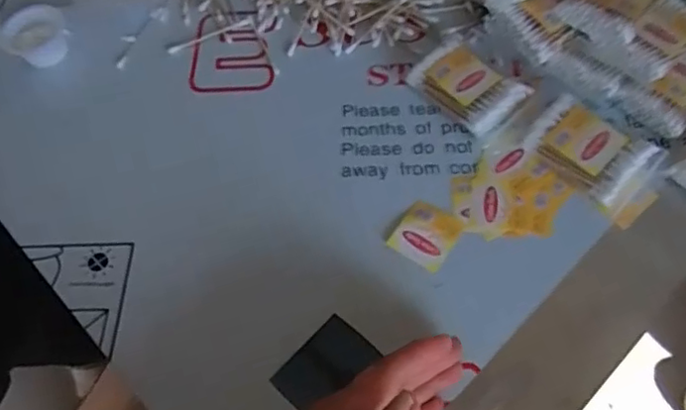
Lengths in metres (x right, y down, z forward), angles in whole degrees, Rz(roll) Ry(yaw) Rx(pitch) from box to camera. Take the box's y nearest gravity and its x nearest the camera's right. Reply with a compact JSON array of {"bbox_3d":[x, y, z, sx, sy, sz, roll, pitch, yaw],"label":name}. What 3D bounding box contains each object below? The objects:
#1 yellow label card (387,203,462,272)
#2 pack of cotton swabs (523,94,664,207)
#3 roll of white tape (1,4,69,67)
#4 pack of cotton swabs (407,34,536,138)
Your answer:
[{"bbox_3d":[0.057,0.020,0.423,0.040,0.004,0.043,31,67,14],"label":"yellow label card"},{"bbox_3d":[0.176,-0.041,0.433,0.058,0.020,0.078,-42,65,-19],"label":"pack of cotton swabs"},{"bbox_3d":[-0.264,-0.145,0.527,0.045,0.026,0.053,-11,59,-2],"label":"roll of white tape"},{"bbox_3d":[0.098,-0.091,0.470,0.056,0.023,0.079,-40,64,-18],"label":"pack of cotton swabs"}]

